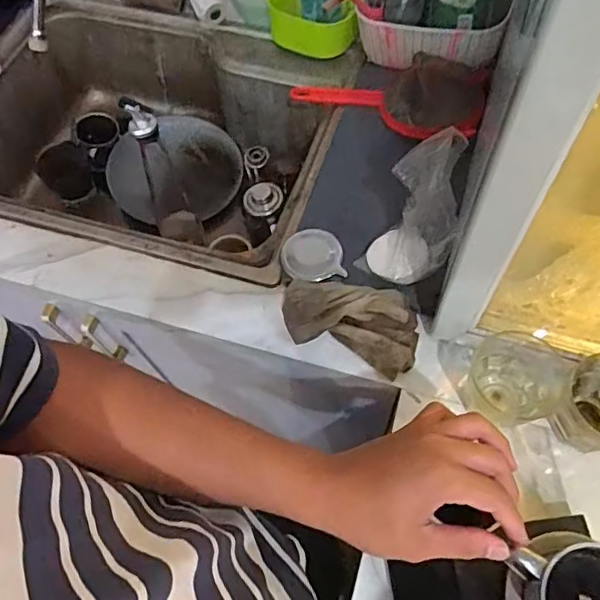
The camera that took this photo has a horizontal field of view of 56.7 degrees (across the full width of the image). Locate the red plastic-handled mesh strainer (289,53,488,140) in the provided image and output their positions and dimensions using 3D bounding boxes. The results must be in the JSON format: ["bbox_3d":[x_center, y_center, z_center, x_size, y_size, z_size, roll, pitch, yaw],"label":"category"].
[{"bbox_3d":[0.117,-0.281,0.745,0.270,0.056,0.101,15,64,31],"label":"red plastic-handled mesh strainer"}]

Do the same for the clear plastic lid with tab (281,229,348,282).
[{"bbox_3d":[0.017,-0.051,0.665,0.072,0.022,0.075,-2,64,3],"label":"clear plastic lid with tab"}]

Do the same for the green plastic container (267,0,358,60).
[{"bbox_3d":[0.019,-0.425,0.826,0.127,0.091,0.086,3,64,5],"label":"green plastic container"}]

